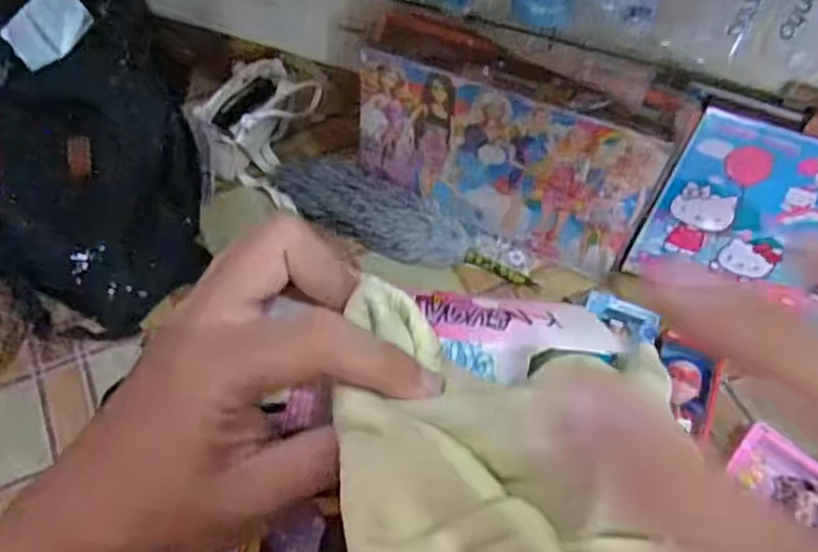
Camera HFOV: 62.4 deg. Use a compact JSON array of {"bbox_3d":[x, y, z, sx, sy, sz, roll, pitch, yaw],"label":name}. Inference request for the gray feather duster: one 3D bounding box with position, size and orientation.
[{"bbox_3d":[-0.026,-0.099,1.224,0.495,0.100,0.106,23,64,12],"label":"gray feather duster"}]

